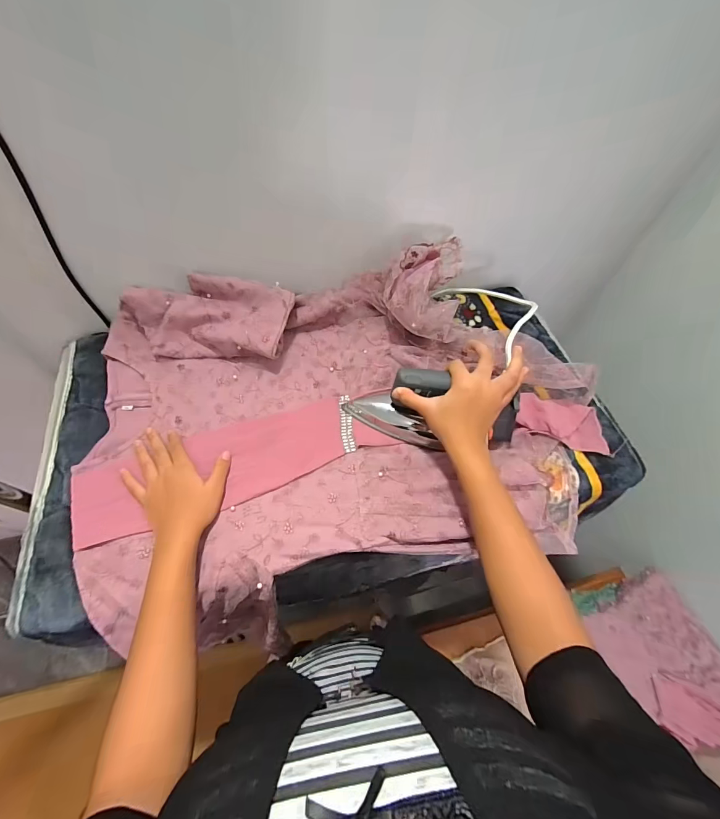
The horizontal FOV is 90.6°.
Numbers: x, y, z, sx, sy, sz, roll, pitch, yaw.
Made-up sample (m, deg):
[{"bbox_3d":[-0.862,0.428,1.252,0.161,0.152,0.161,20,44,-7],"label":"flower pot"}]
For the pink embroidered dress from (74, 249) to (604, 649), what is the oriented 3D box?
[{"bbox_3d":[-0.010,-0.001,0.479,0.661,0.091,0.448,-11,68,-7],"label":"pink embroidered dress"}]

